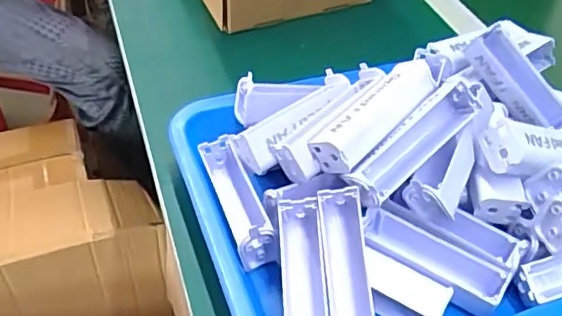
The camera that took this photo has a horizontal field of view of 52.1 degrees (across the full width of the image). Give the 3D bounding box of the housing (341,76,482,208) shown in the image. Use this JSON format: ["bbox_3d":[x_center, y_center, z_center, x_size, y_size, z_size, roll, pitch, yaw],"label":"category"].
[{"bbox_3d":[0.094,-0.012,0.389,0.114,0.038,0.030,-41,58,-14],"label":"housing"}]

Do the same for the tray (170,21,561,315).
[{"bbox_3d":[0.103,0.006,0.408,0.327,0.077,0.253,-13,47,-16],"label":"tray"}]

